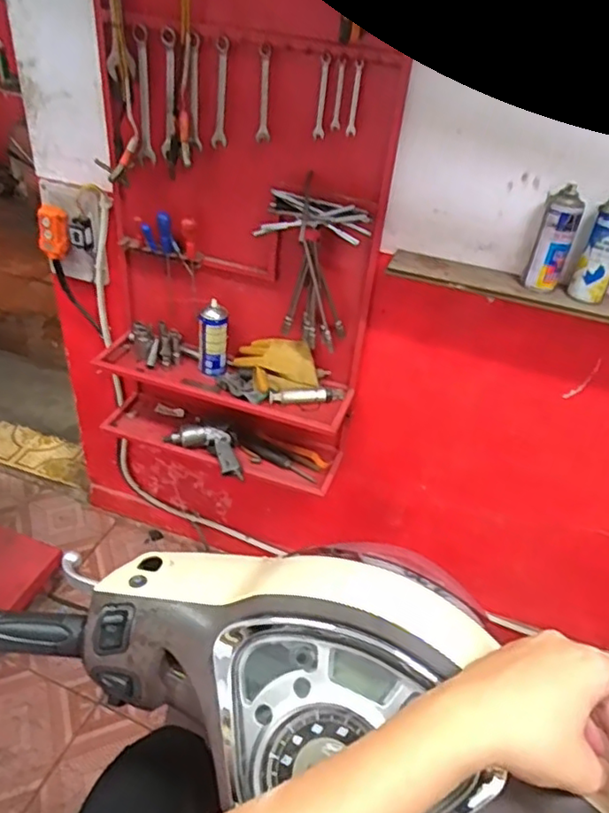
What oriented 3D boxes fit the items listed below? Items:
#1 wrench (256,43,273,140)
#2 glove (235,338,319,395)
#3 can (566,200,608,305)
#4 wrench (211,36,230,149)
[{"bbox_3d":[-0.071,-0.554,1.094,0.024,0.155,0.007,11,38,5],"label":"wrench"},{"bbox_3d":[-0.060,-0.097,1.387,0.203,0.074,0.110,7,38,1],"label":"glove"},{"bbox_3d":[0.509,-0.262,1.051,0.063,0.179,0.054,25,41,21],"label":"can"},{"bbox_3d":[-0.153,-0.565,1.115,0.030,0.176,0.009,8,38,2],"label":"wrench"}]

